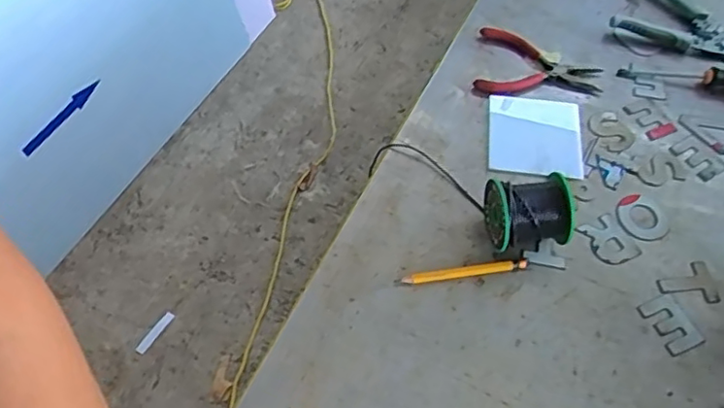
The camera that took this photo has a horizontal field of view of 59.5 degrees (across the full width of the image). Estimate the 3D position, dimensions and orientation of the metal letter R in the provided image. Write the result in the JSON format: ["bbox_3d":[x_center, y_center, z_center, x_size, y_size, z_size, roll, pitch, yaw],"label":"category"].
[{"bbox_3d":[0.251,0.039,0.646,0.045,0.004,0.054,-27,68,-22],"label":"metal letter R"}]

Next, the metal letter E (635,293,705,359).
[{"bbox_3d":[0.292,0.113,0.598,0.038,0.004,0.055,-23,61,-16],"label":"metal letter E"}]

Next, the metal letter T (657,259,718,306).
[{"bbox_3d":[0.317,0.077,0.621,0.055,0.004,0.045,-2,57,-4],"label":"metal letter T"}]

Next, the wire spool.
[{"bbox_3d":[0.163,0.010,0.625,0.084,0.065,0.060,-6,57,-6],"label":"wire spool"}]

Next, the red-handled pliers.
[{"bbox_3d":[0.212,-0.165,0.763,0.144,0.018,0.118,10,57,4],"label":"red-handled pliers"}]

